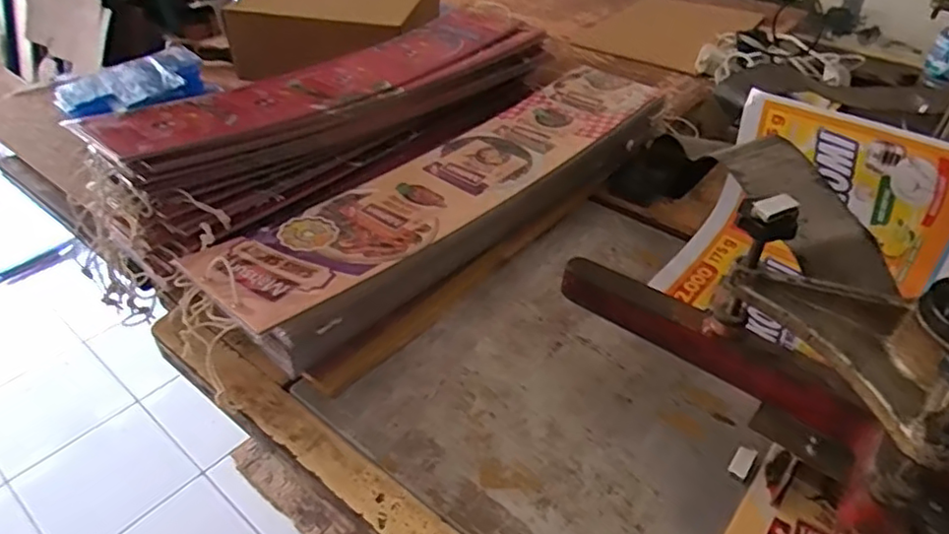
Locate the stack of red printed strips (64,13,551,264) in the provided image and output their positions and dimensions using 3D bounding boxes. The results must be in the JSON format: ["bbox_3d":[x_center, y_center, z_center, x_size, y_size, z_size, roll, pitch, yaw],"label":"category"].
[{"bbox_3d":[-0.133,-0.187,0.708,0.161,0.098,0.559,28,46,28],"label":"stack of red printed strips"}]

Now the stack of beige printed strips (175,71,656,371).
[{"bbox_3d":[-0.007,-0.083,0.656,0.135,0.070,0.552,32,48,31],"label":"stack of beige printed strips"}]

